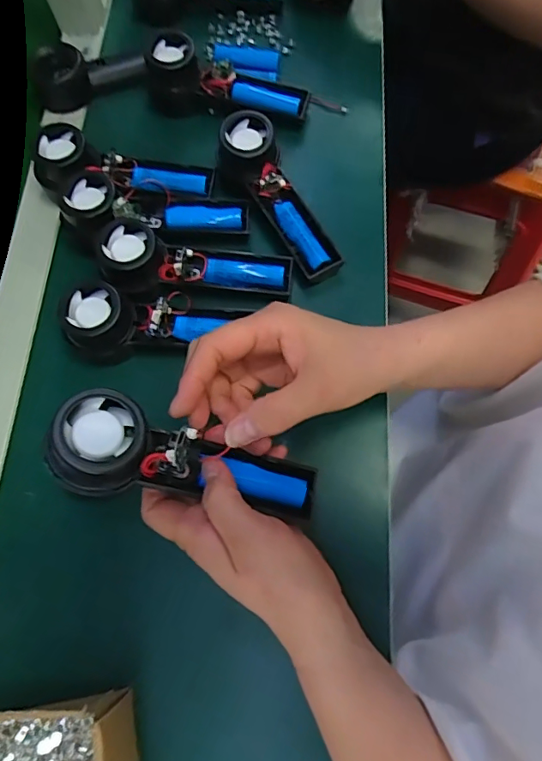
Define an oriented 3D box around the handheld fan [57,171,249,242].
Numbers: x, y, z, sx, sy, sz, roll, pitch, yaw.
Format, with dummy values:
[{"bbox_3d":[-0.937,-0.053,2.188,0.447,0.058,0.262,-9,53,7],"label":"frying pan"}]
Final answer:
[{"bbox_3d":[-0.104,-0.141,0.427,0.163,0.038,0.071,4,71,3],"label":"handheld fan"}]

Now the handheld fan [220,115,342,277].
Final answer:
[{"bbox_3d":[0.002,-0.156,0.434,0.055,0.051,0.159,-26,71,-6],"label":"handheld fan"}]

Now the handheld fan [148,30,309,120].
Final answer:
[{"bbox_3d":[-0.042,-0.285,0.478,0.153,0.052,0.046,9,71,7],"label":"handheld fan"}]

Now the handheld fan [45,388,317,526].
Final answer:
[{"bbox_3d":[-0.045,0.050,0.290,0.157,0.035,0.051,20,70,-23],"label":"handheld fan"}]

